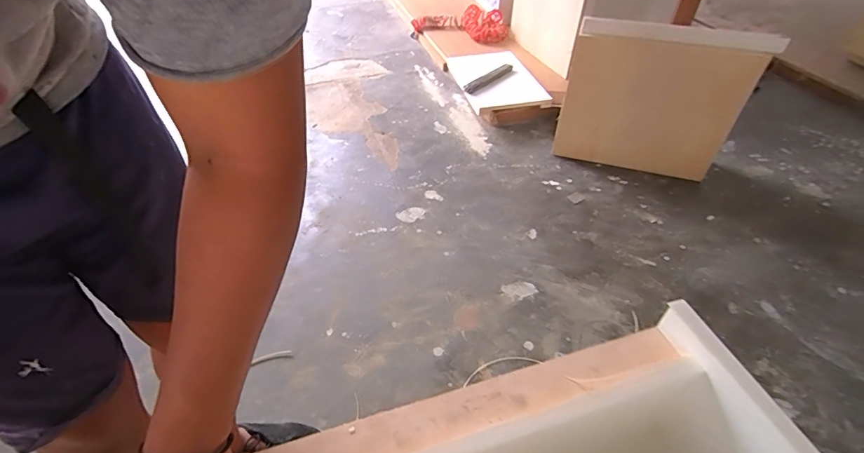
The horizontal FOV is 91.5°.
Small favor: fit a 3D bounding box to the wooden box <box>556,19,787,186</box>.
[{"bbox_3d":[0.724,-0.418,1.438,0.531,0.493,0.120,19,49,18],"label":"wooden box"}]

